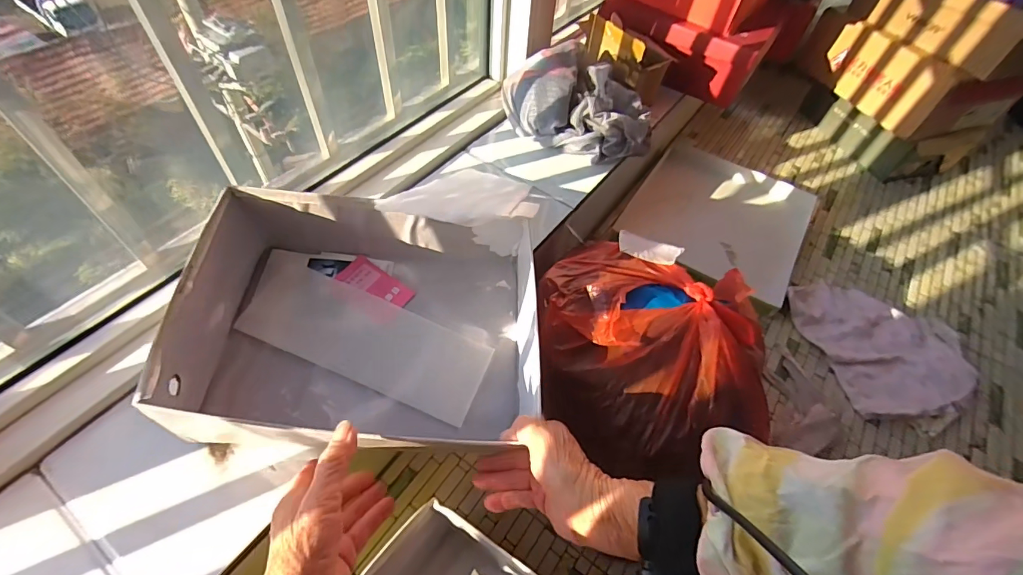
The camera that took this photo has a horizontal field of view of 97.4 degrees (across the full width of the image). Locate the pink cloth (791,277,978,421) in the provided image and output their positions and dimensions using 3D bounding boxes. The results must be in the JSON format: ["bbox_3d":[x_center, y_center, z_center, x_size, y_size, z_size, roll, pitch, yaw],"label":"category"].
[{"bbox_3d":[0.561,0.074,0.678,0.226,0.021,0.222,-10,55,-12],"label":"pink cloth"}]

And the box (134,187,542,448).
[{"bbox_3d":[-0.140,0.032,0.448,0.299,0.127,0.234,1,53,-3],"label":"box"}]

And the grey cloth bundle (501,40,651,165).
[{"bbox_3d":[0.114,-0.287,0.691,0.234,0.104,0.168,-4,54,-8],"label":"grey cloth bundle"}]

